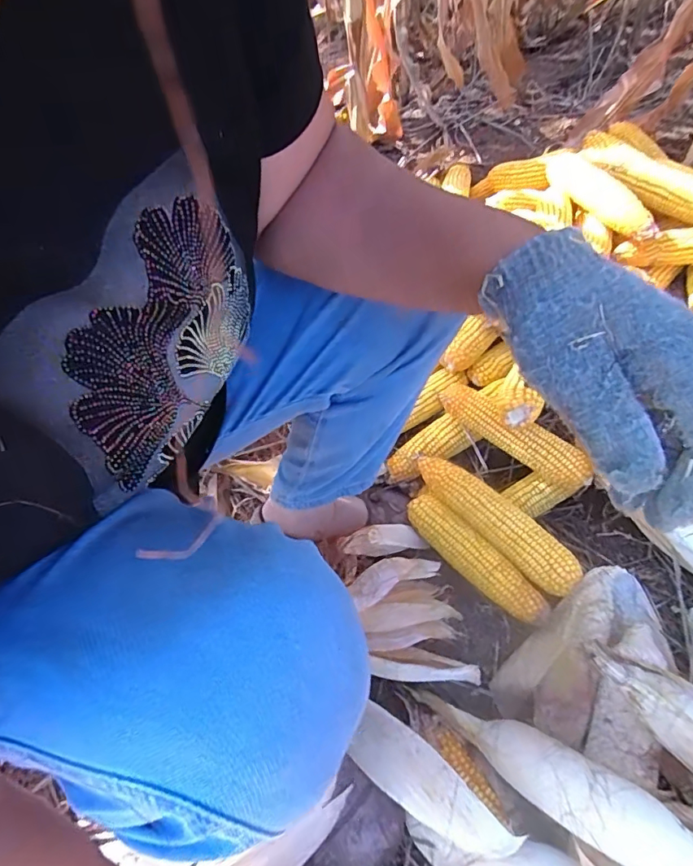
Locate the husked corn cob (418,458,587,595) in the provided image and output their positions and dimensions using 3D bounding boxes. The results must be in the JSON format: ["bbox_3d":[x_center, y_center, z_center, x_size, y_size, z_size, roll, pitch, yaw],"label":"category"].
[{"bbox_3d":[0.189,0.111,0.626,0.054,0.050,0.244,-38,57,-23],"label":"husked corn cob"}]

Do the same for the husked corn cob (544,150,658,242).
[{"bbox_3d":[0.400,-0.399,0.789,0.050,0.058,0.258,-18,52,-9],"label":"husked corn cob"}]

